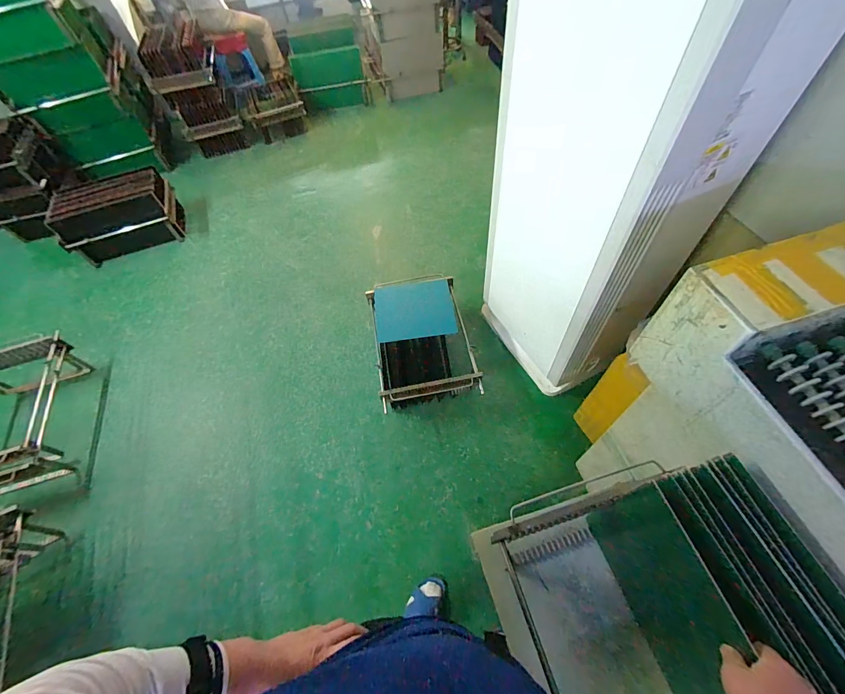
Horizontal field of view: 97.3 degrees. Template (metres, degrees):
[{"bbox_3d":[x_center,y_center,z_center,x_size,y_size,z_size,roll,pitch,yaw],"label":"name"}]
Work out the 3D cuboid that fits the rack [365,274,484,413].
[{"bbox_3d":[-0.005,-0.007,1.737,0.416,0.277,0.600,-12,57,-2],"label":"rack"}]

